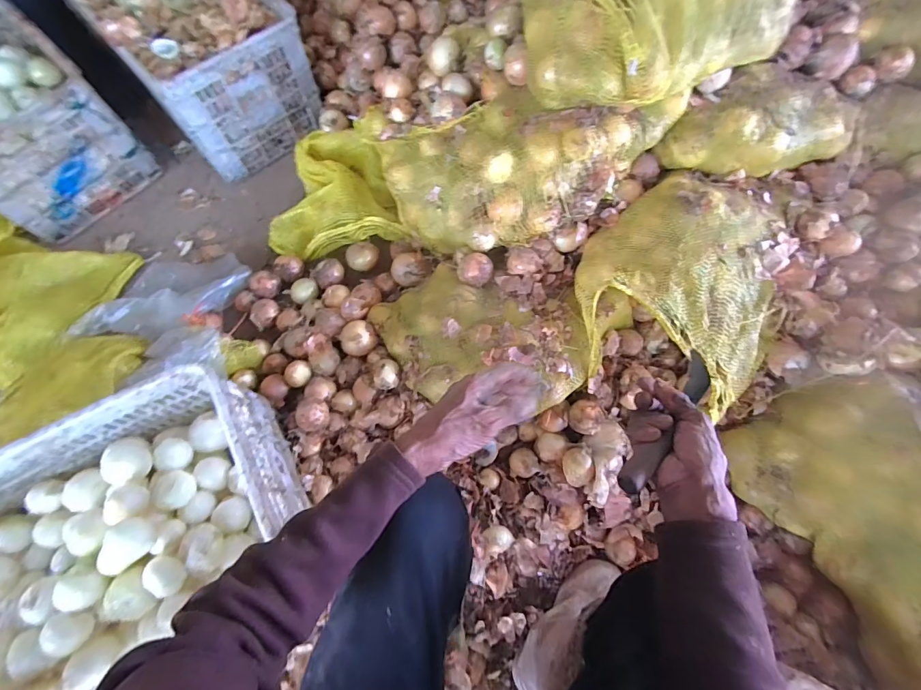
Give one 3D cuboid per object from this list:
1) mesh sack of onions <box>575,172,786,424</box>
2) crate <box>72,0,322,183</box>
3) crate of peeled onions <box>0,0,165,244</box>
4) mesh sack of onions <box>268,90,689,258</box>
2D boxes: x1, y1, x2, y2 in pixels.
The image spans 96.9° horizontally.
[{"bbox_3d":[0.403,-0.112,0.746,0.350,0.137,0.457,5,69,3],"label":"mesh sack of onions"},{"bbox_3d":[-0.635,-0.738,1.024,0.342,0.281,0.484,-40,73,-13],"label":"crate"},{"bbox_3d":[-1.047,-0.518,0.960,0.483,0.261,0.335,38,74,15],"label":"crate of peeled onions"},{"bbox_3d":[-0.022,-0.348,0.861,0.860,0.173,0.275,0,68,20],"label":"mesh sack of onions"}]

